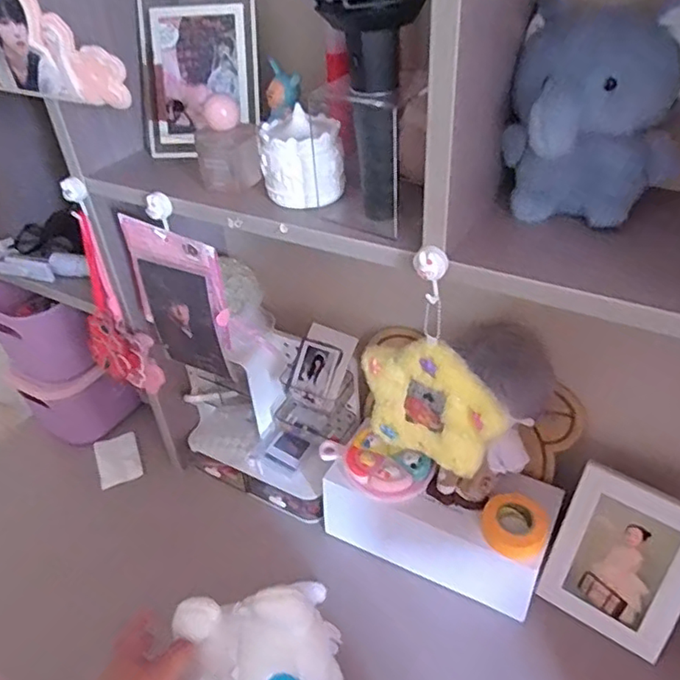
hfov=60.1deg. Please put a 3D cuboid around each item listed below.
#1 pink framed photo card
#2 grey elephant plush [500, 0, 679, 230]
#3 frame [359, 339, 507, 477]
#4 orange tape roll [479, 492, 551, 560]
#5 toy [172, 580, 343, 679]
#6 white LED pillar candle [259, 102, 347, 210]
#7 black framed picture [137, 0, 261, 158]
[{"bbox_3d":[-0.185,-0.043,0.668,0.130,0.192,0.017,24,45,18],"label":"pink framed photo card"},{"bbox_3d":[0.202,-0.178,0.463,0.132,0.144,0.107,-3,38,1],"label":"grey elephant plush"},{"bbox_3d":[0.081,0.058,0.540,0.140,0.127,0.028,24,46,31],"label":"frame"},{"bbox_3d":[0.204,0.217,0.687,0.072,0.030,0.065,26,47,32],"label":"orange tape roll"},{"bbox_3d":[-0.071,0.335,0.568,0.132,0.204,0.089,-2,38,3],"label":"toy"},{"bbox_3d":[-0.034,-0.165,0.536,0.075,0.071,0.075,-6,38,-3],"label":"white LED pillar candle"},{"bbox_3d":[-0.153,-0.293,0.652,0.133,0.170,0.026,4,18,8],"label":"black framed picture"}]

